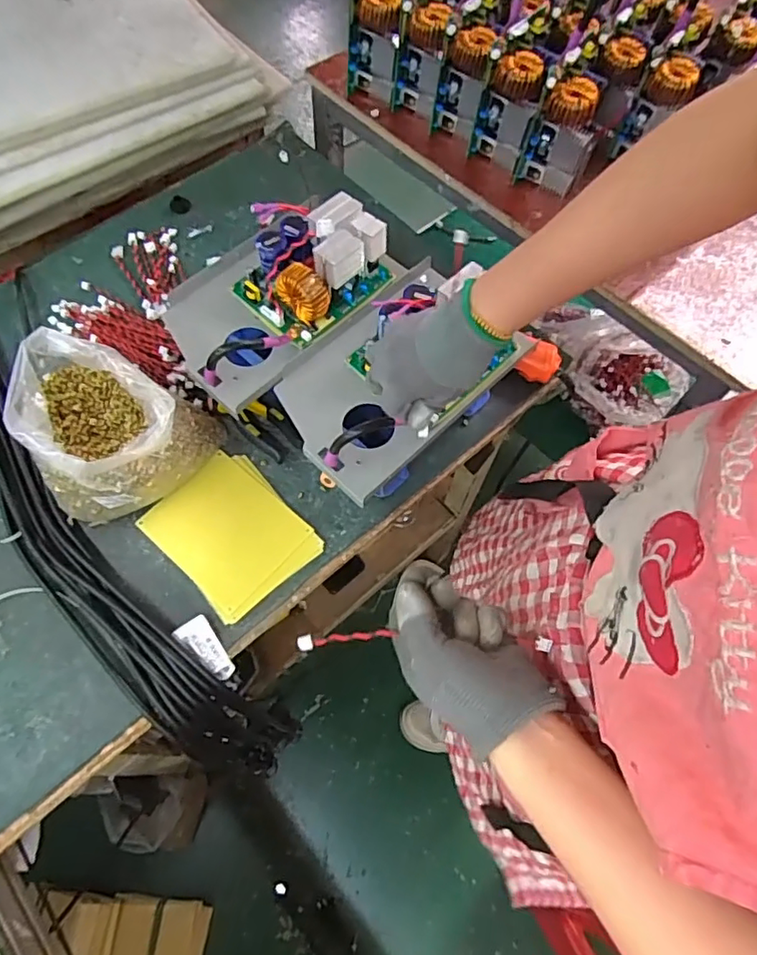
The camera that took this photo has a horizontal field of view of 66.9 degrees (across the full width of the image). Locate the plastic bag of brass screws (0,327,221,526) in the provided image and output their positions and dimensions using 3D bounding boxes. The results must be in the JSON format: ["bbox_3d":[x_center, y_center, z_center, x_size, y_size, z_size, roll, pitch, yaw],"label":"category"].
[{"bbox_3d":[-0.270,-0.047,0.588,0.161,0.141,0.153,10,63,3],"label":"plastic bag of brass screws"}]

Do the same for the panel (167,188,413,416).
[{"bbox_3d":[-0.124,-0.221,0.631,0.175,0.091,0.236,42,69,17],"label":"panel"}]

